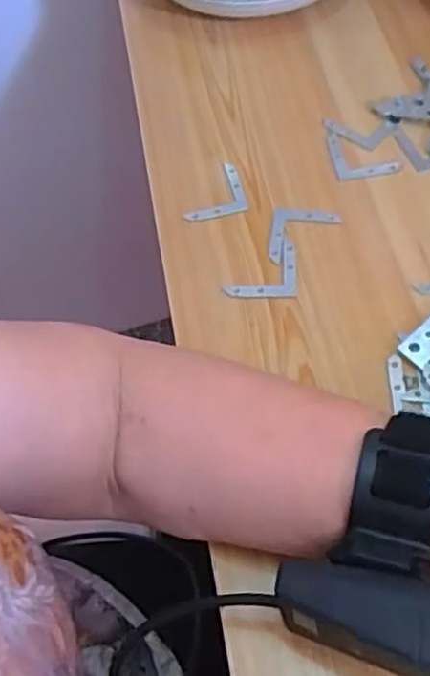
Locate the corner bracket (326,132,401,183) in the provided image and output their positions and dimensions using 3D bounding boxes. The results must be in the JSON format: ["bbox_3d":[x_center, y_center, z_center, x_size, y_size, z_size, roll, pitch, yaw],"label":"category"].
[{"bbox_3d":[0.098,-0.122,0.465,0.042,0.005,0.041,-9,65,3],"label":"corner bracket"}]

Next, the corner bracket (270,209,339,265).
[{"bbox_3d":[0.055,-0.063,0.431,0.041,0.004,0.044,5,55,7],"label":"corner bracket"}]

